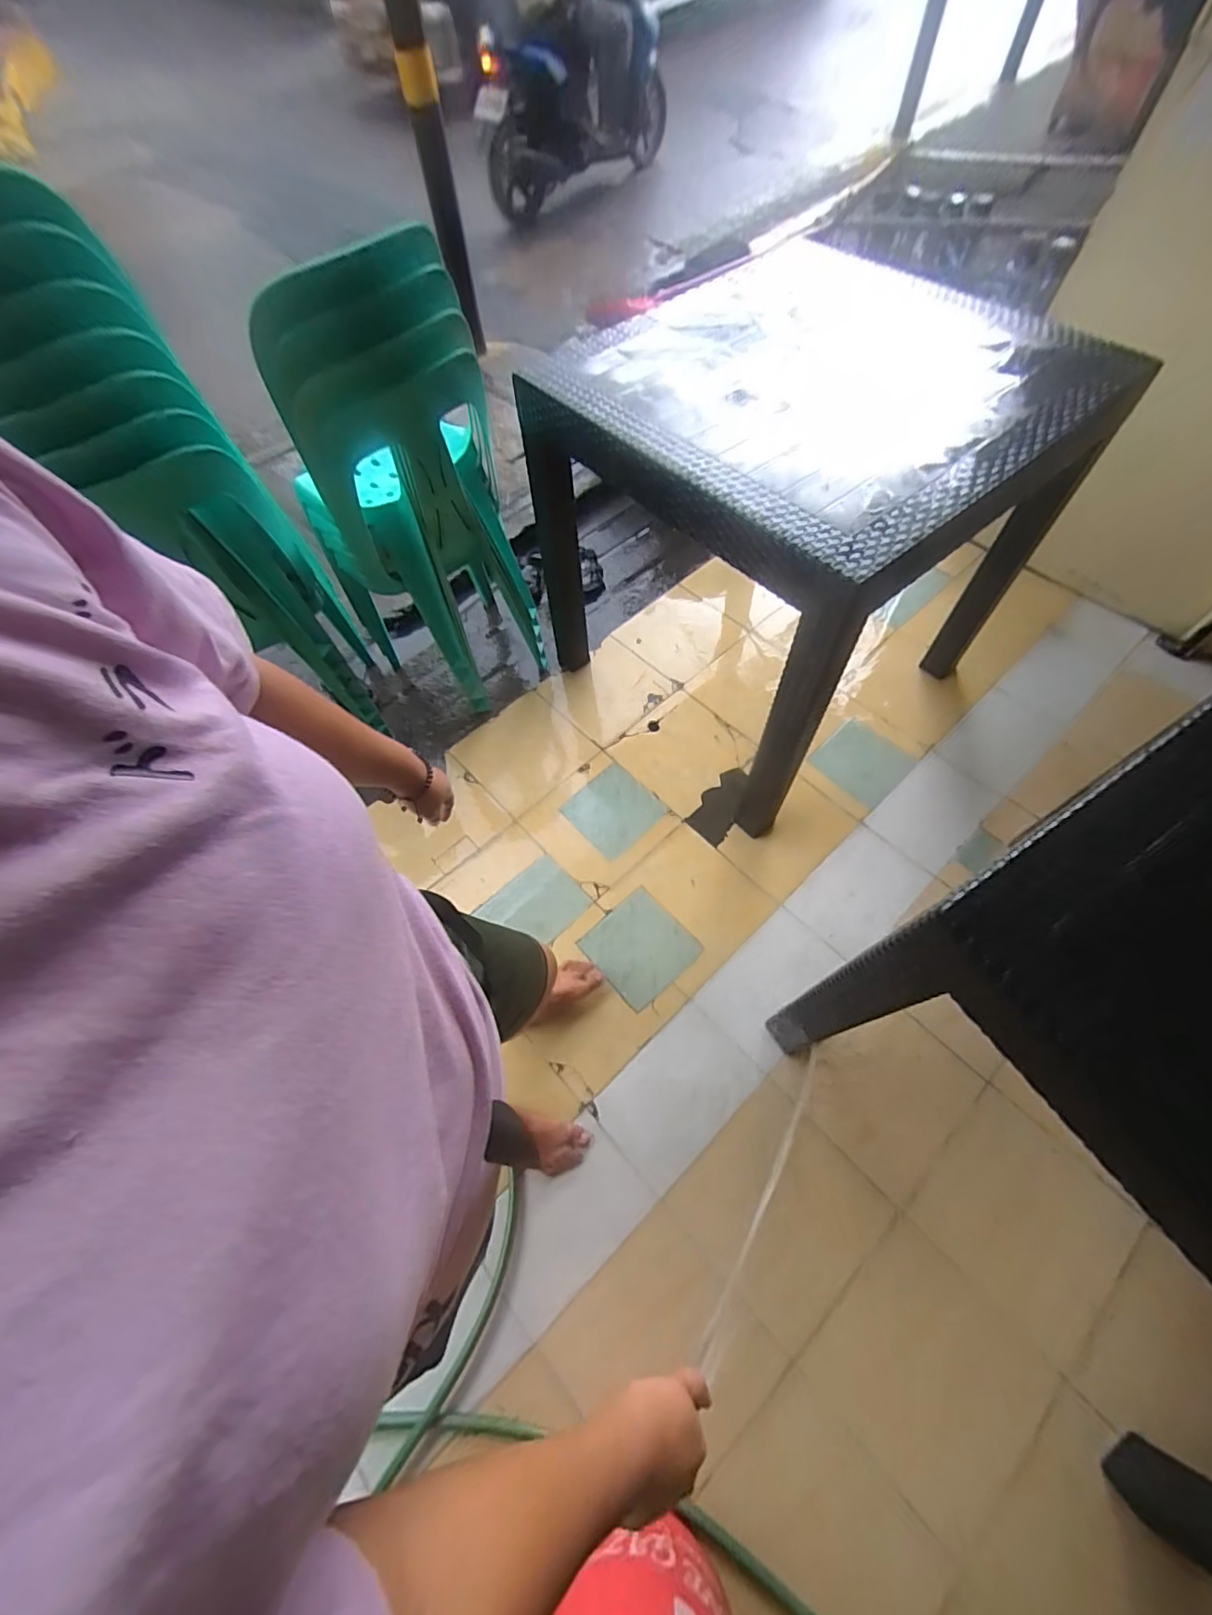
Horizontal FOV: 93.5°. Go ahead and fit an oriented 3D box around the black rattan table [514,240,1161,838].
[{"bbox_3d":[0.393,-0.594,1.264,0.827,0.678,0.805,-34,66,-14],"label":"black rattan table"}]

